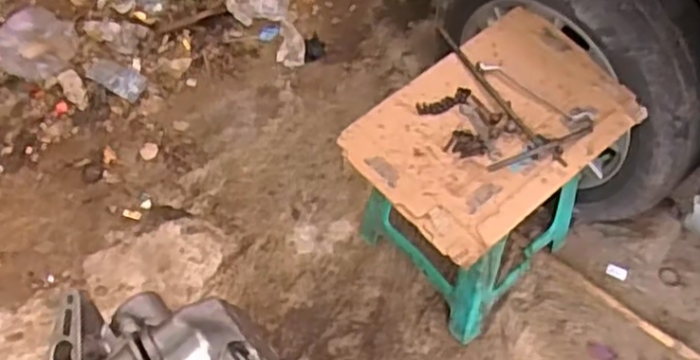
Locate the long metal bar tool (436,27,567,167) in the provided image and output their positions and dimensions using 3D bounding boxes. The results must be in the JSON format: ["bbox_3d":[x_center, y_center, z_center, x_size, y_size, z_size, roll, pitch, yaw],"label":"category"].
[{"bbox_3d":[0.231,-0.135,1.126,0.021,0.014,0.311,-30,64,-17],"label":"long metal bar tool"}]

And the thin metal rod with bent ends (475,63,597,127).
[{"bbox_3d":[0.288,-0.135,1.128,0.196,0.021,0.038,30,63,21],"label":"thin metal rod with bent ends"}]

